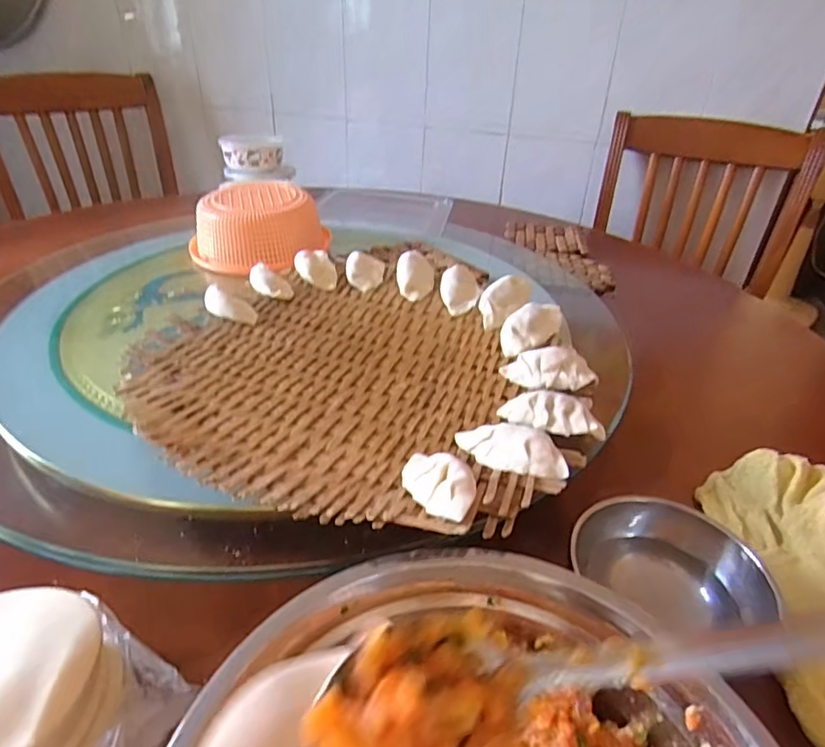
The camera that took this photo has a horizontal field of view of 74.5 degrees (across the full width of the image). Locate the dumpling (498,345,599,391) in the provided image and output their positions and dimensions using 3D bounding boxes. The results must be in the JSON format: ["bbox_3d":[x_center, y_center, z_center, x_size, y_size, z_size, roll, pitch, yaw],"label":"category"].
[{"bbox_3d":[0.116,-0.005,0.457,0.075,0.026,0.032,6,34,4],"label":"dumpling"}]

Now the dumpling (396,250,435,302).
[{"bbox_3d":[0.003,-0.107,0.589,0.040,0.031,0.058,4,33,0],"label":"dumpling"}]

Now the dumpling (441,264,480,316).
[{"bbox_3d":[0.050,-0.088,0.565,0.040,0.027,0.063,6,34,4],"label":"dumpling"}]

